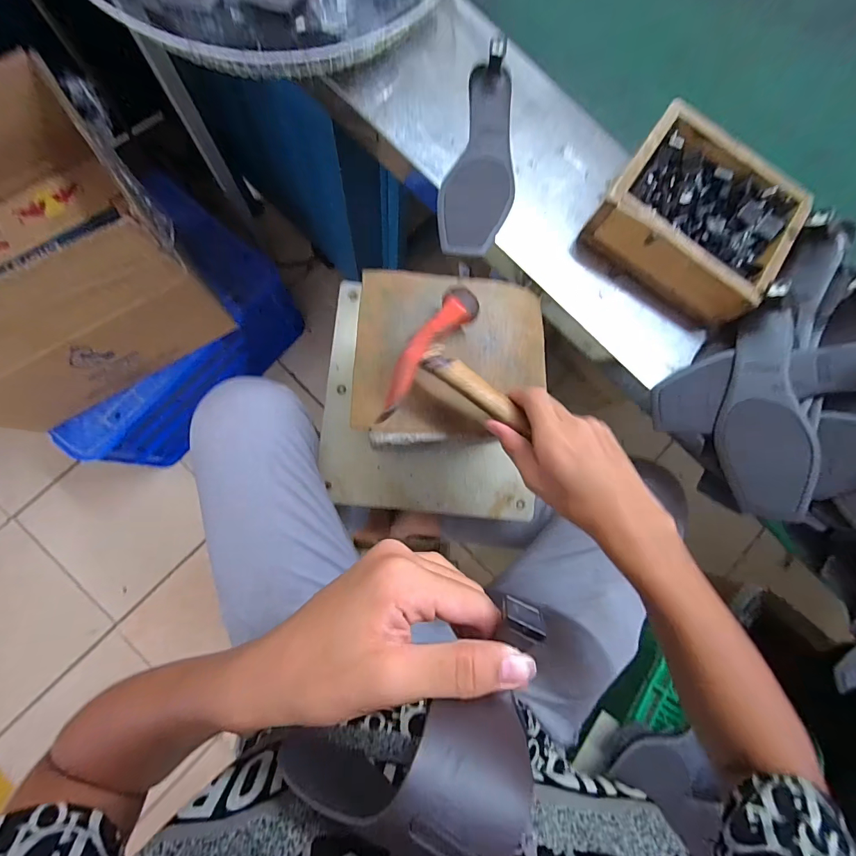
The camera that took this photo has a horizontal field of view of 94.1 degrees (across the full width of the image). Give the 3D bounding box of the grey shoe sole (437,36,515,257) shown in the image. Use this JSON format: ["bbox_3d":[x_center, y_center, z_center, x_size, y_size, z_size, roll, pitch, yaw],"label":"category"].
[{"bbox_3d":[0.064,-0.294,0.425,0.074,0.047,0.218,15,81,-3],"label":"grey shoe sole"}]

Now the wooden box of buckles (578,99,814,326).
[{"bbox_3d":[0.285,-0.225,0.422,0.176,0.058,0.158,36,80,0],"label":"wooden box of buckles"}]

